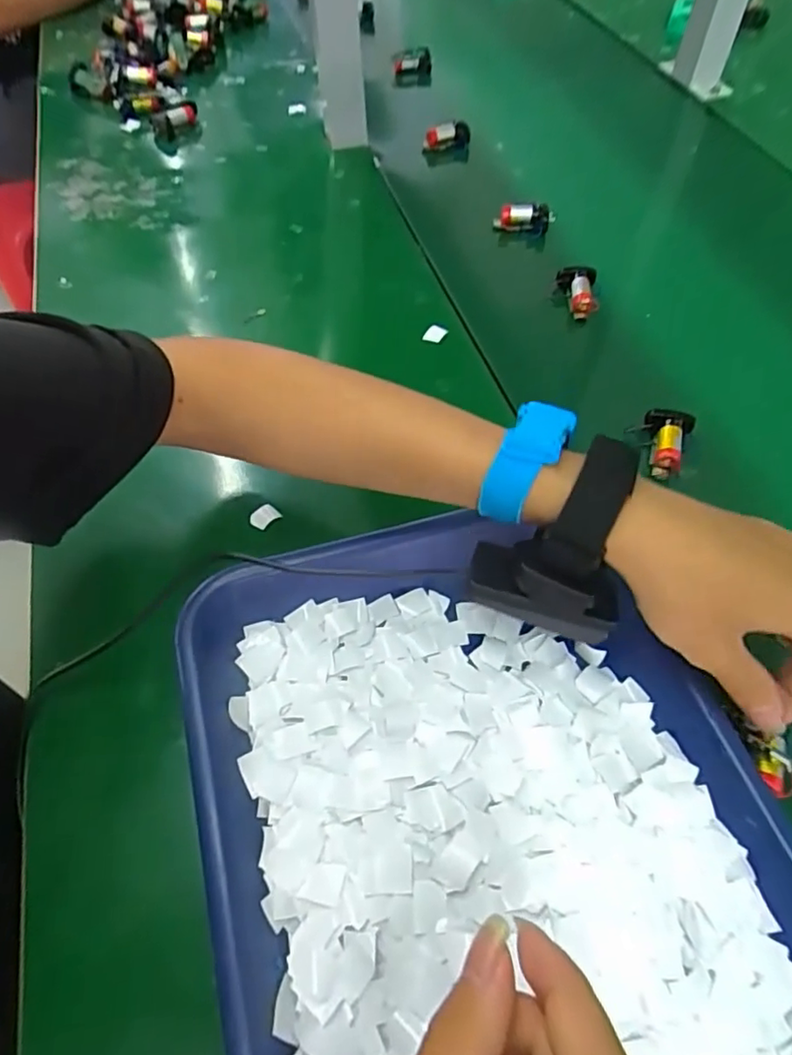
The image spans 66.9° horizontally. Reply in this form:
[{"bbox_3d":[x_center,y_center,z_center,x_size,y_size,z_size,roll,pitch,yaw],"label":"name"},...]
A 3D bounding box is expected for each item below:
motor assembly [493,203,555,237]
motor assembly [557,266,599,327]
[{"bbox_3d":[0.123,-0.298,0.576,0.055,0.024,0.016,7,65,5],"label":"motor assembly"},{"bbox_3d":[0.161,-0.203,0.517,0.030,0.021,0.054,-9,64,-2],"label":"motor assembly"}]

